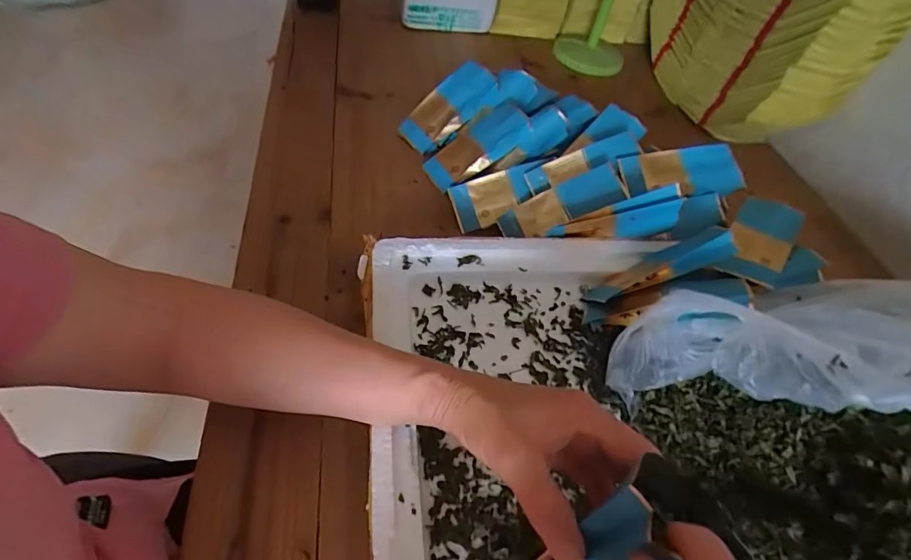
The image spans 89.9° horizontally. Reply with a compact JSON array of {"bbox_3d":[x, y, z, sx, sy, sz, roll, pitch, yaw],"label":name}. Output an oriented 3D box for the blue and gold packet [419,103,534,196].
[{"bbox_3d":[0.023,-0.153,0.524,0.122,0.028,0.055,-35,58,3],"label":"blue and gold packet"}]

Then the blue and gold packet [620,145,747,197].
[{"bbox_3d":[0.240,-0.113,0.482,0.127,0.049,0.017,-4,20,3],"label":"blue and gold packet"}]

